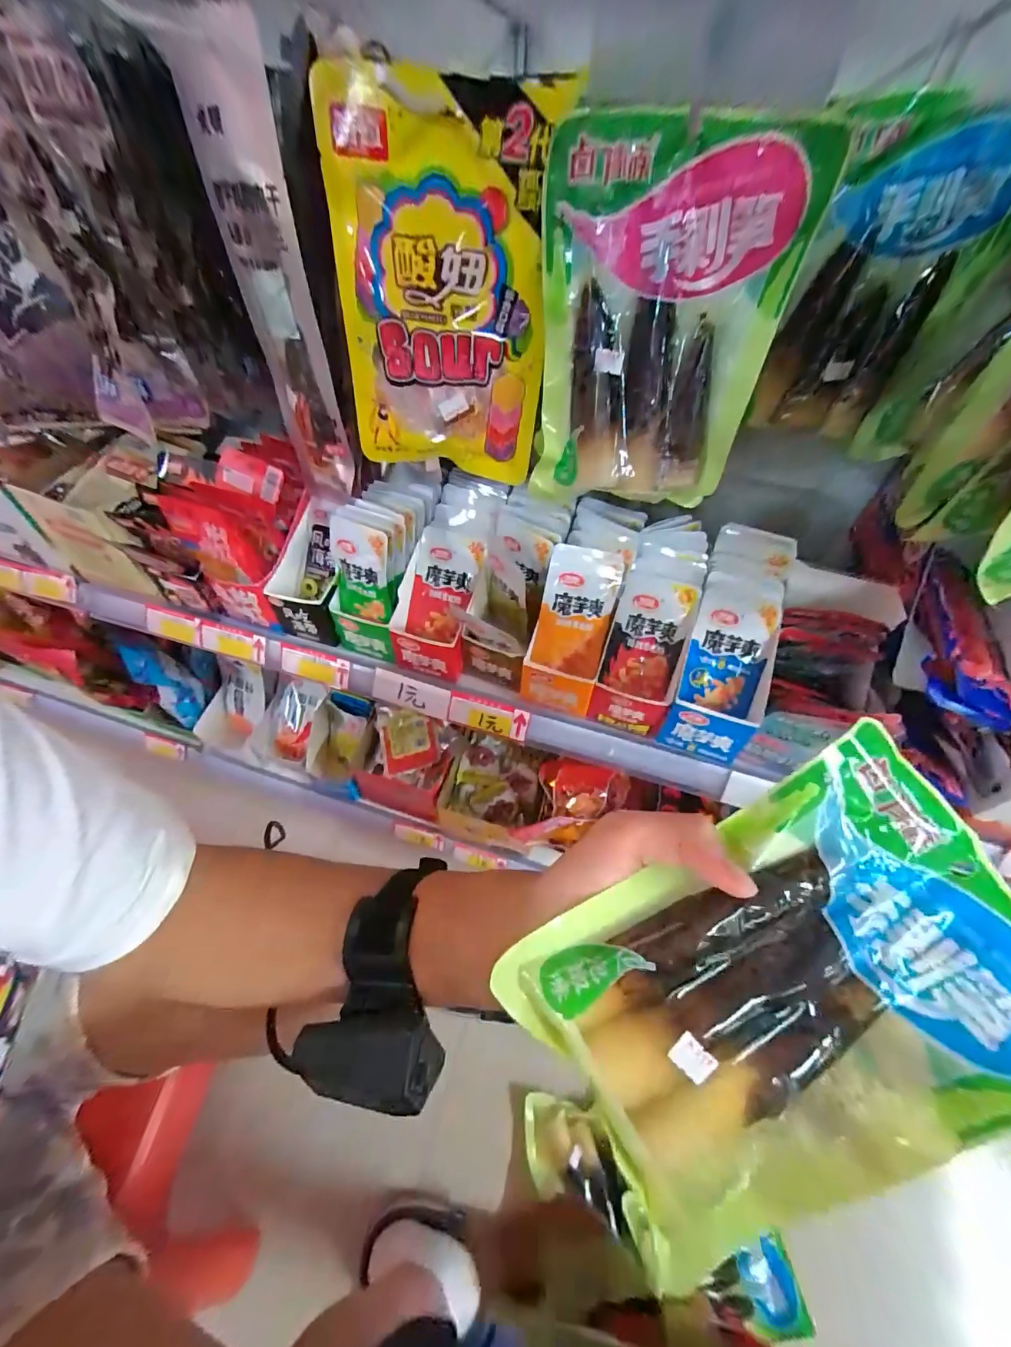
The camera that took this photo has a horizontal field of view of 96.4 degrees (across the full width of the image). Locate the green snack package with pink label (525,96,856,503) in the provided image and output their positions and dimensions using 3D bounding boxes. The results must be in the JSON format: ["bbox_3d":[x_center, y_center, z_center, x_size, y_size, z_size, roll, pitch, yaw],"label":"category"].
[{"bbox_3d":[0.093,-0.209,0.294,0.146,0.192,0.036,9,39,3],"label":"green snack package with pink label"}]

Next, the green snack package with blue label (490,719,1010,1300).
[{"bbox_3d":[0.118,0.133,0.184,0.201,0.029,0.141,-31,82,-3],"label":"green snack package with blue label"}]

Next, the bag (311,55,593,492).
[{"bbox_3d":[-0.044,-0.251,0.319,0.144,0.210,0.034,9,46,-1],"label":"bag"}]

